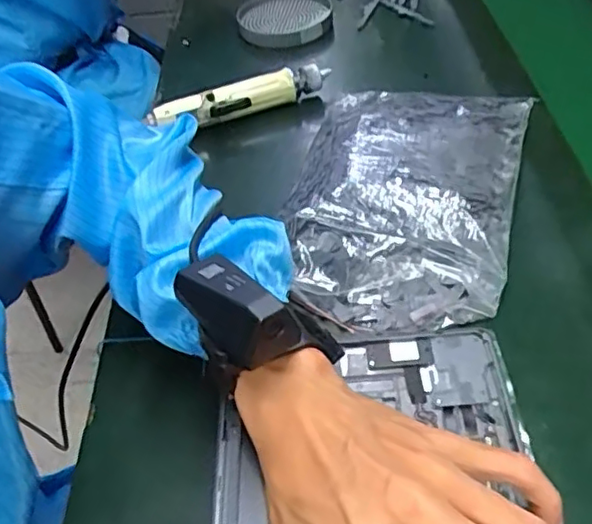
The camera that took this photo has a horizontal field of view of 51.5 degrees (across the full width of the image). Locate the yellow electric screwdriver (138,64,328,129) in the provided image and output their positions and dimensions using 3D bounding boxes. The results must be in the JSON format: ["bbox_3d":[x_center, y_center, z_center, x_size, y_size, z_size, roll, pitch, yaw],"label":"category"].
[{"bbox_3d":[-0.050,-0.159,0.617,0.186,0.039,0.038,-17,48,-11],"label":"yellow electric screwdriver"}]

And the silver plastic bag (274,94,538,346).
[{"bbox_3d":[0.088,-0.064,0.507,0.178,0.034,0.282,11,49,14],"label":"silver plastic bag"}]

